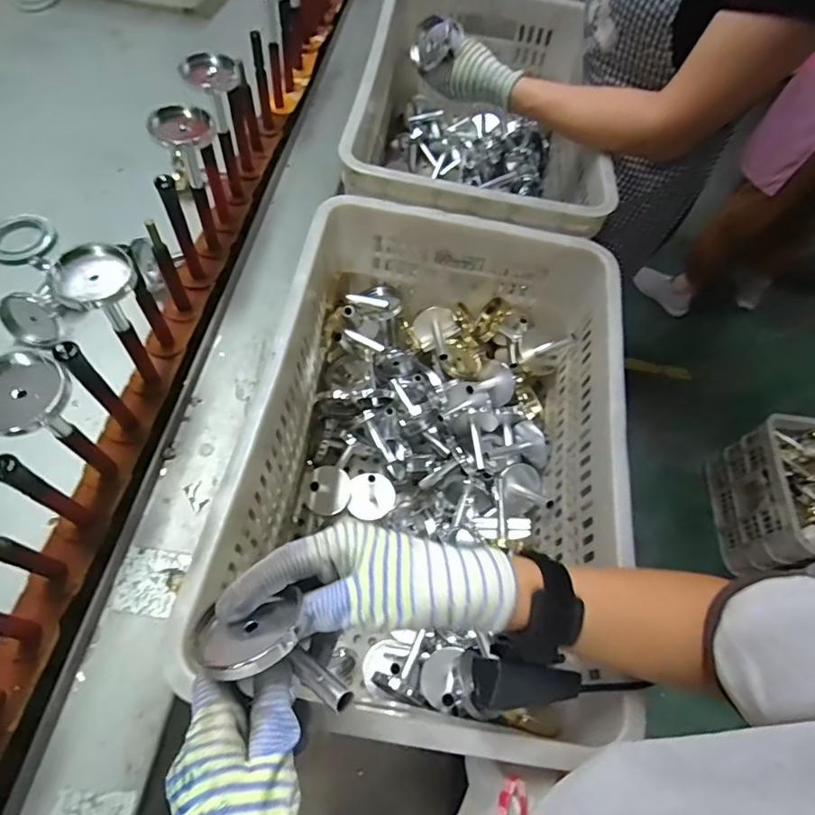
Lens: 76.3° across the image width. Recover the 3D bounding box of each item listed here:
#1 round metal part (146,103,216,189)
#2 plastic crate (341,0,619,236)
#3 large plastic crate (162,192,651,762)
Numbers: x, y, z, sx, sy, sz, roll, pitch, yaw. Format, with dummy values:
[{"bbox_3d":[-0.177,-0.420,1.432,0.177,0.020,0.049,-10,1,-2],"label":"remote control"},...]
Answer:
[{"bbox_3d":[-0.238,-0.279,0.571,0.063,0.082,0.063,-17,64,-13],"label":"round metal part"},{"bbox_3d":[0.106,-0.444,0.886,0.354,0.264,0.548,8,61,0],"label":"plastic crate"},{"bbox_3d":[0.032,0.025,0.634,0.353,0.276,0.548,10,61,1],"label":"large plastic crate"}]

